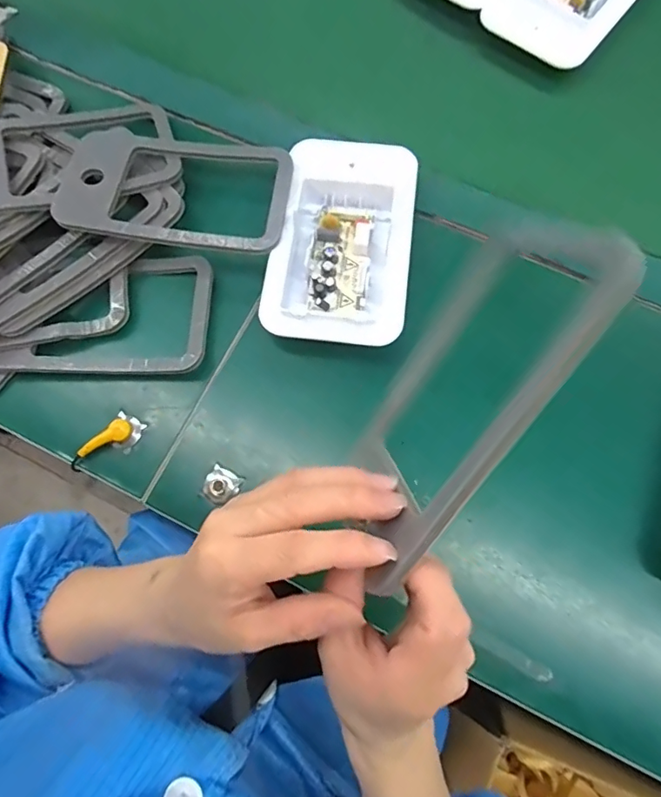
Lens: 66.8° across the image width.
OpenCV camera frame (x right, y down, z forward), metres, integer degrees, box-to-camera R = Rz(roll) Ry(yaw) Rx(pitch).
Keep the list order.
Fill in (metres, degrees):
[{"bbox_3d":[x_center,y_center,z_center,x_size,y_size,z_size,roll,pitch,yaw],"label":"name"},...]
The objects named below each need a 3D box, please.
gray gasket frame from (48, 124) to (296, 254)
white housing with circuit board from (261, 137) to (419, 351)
[{"bbox_3d":[-0.120,-0.163,0.387,0.178,0.013,0.104,10,69,2],"label":"gray gasket frame"},{"bbox_3d":[0.011,-0.121,0.384,0.099,0.037,0.170,7,74,3],"label":"white housing with circuit board"}]

